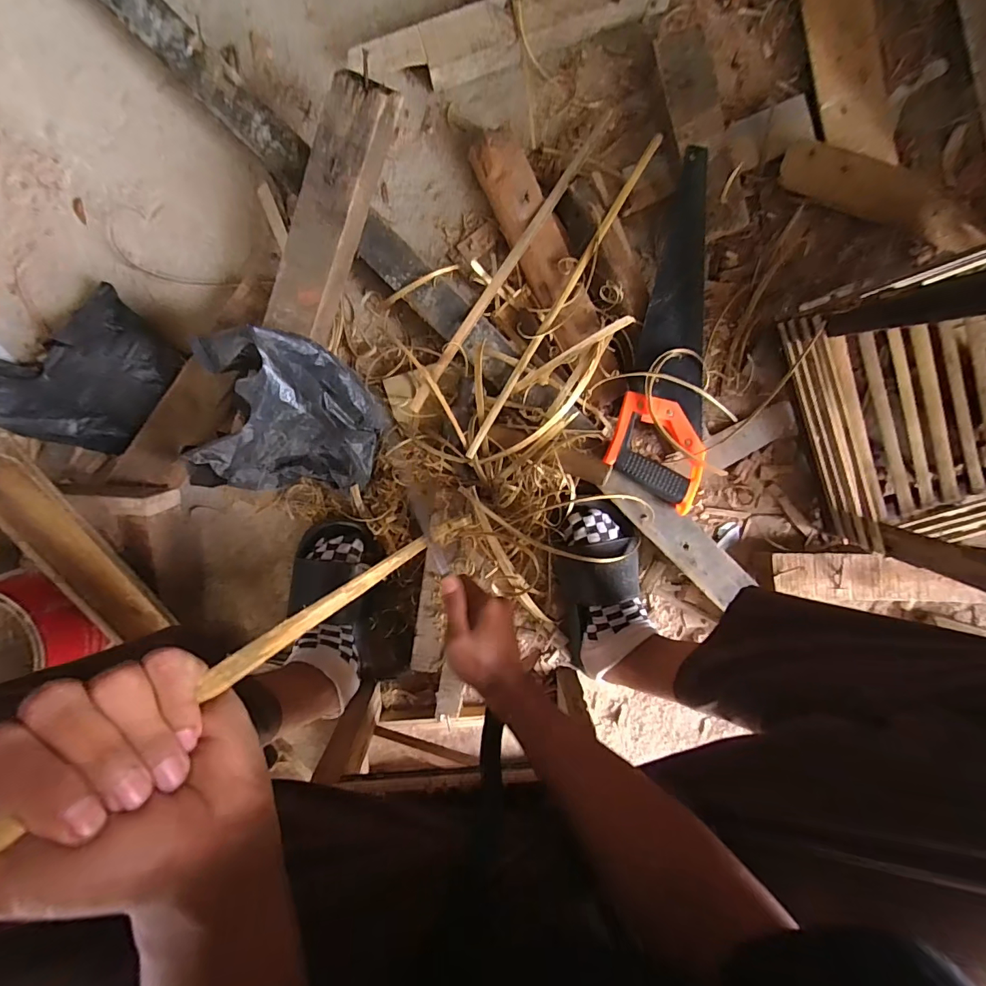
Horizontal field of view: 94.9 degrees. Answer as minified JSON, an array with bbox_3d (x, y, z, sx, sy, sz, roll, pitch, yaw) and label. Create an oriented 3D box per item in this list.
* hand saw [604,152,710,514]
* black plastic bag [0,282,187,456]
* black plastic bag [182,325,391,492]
[{"bbox_3d":[0.245,-0.200,0.574,0.115,0.031,0.419,15,89,-2],"label":"hand saw"},{"bbox_3d":[-0.548,-0.143,0.602,0.223,0.104,0.160,-39,94,4],"label":"black plastic bag"},{"bbox_3d":[-0.249,-0.084,0.527,0.208,0.144,0.169,0,96,1],"label":"black plastic bag"}]

